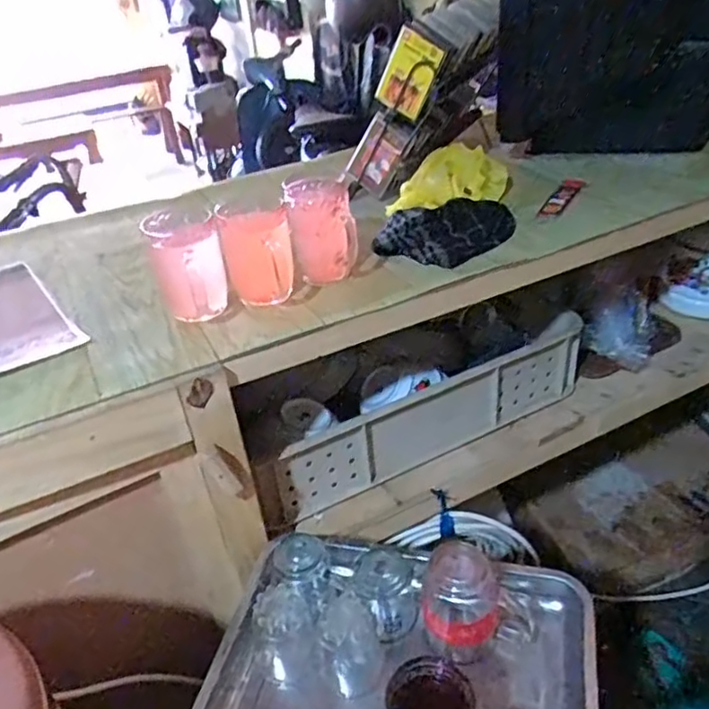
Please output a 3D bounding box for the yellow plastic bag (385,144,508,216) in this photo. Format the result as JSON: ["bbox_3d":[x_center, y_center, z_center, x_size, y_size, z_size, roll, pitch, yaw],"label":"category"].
[{"bbox_3d":[0.136,-0.257,0.927,0.199,0.063,0.081,-24,40,-25],"label":"yellow plastic bag"}]

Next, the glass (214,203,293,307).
[{"bbox_3d":[-0.110,-0.114,0.726,0.074,0.111,0.062,-6,36,-2],"label":"glass"}]

